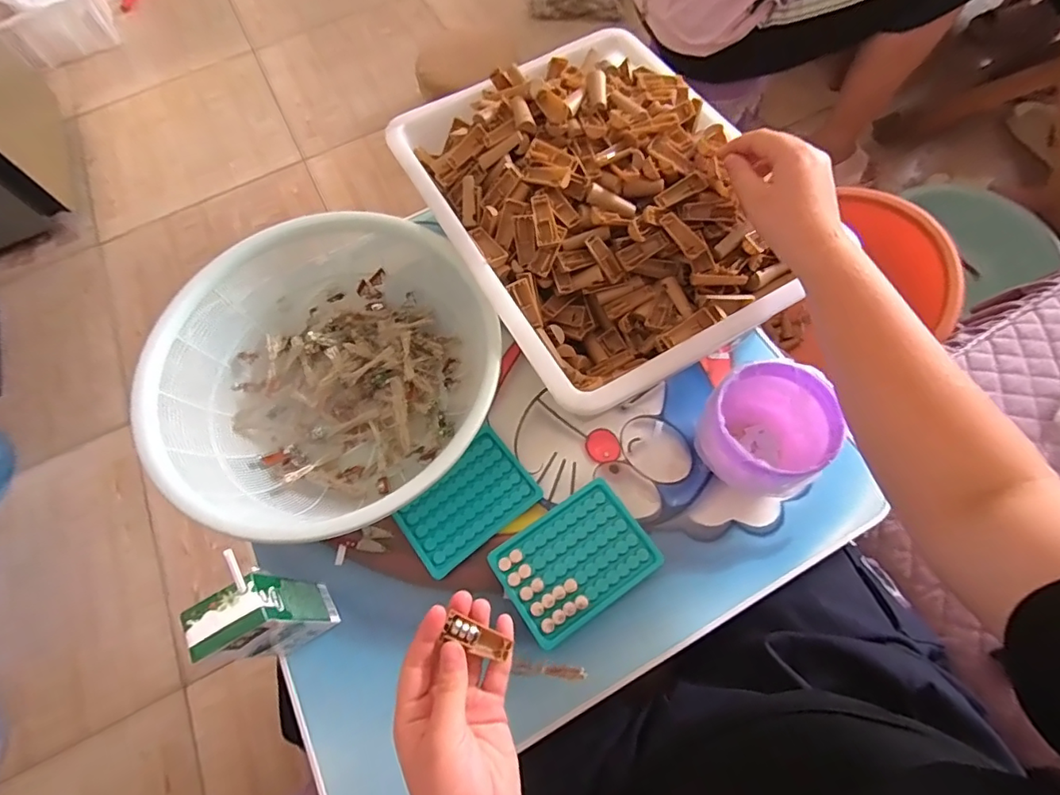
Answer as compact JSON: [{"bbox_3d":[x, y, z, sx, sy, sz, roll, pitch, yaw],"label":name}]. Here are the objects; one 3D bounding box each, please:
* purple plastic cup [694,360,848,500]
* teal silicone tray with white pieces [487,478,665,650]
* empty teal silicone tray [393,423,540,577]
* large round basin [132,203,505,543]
[{"bbox_3d":[0.221,0.034,0.481,0.106,0.087,0.109,-1,66,3],"label":"purple plastic cup"},{"bbox_3d":[0.040,0.144,0.453,0.130,0.007,0.095,-31,69,-14],"label":"teal silicone tray with white pieces"},{"bbox_3d":[-0.064,0.101,0.503,0.129,0.010,0.089,-38,69,-13],"label":"empty teal silicone tray"},{"bbox_3d":[-0.187,-0.020,0.502,0.310,0.120,0.290,-1,66,3],"label":"large round basin"}]

